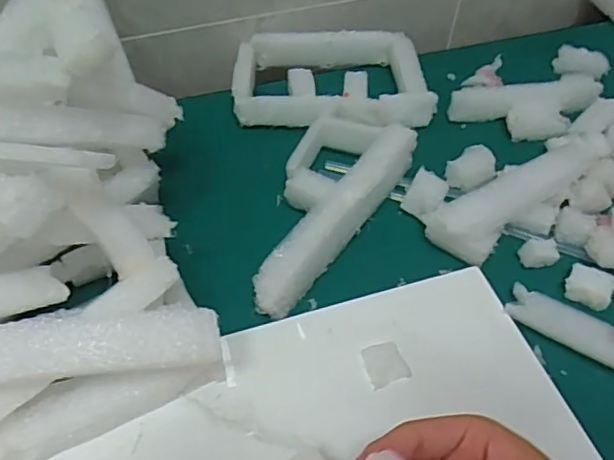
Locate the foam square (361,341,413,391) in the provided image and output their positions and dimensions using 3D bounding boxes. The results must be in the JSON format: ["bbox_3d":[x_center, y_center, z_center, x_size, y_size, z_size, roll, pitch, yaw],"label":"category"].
[{"bbox_3d":[0.053,0.091,0.404,0.027,0.004,0.029,-15,53,-15],"label":"foam square"}]

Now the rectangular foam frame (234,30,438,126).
[{"bbox_3d":[0.023,-0.145,0.573,0.182,0.033,0.116,-2,51,-4],"label":"rectangular foam frame"}]

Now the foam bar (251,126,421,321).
[{"bbox_3d":[0.025,-0.013,0.451,0.029,0.034,0.190,31,56,21],"label":"foam bar"}]

